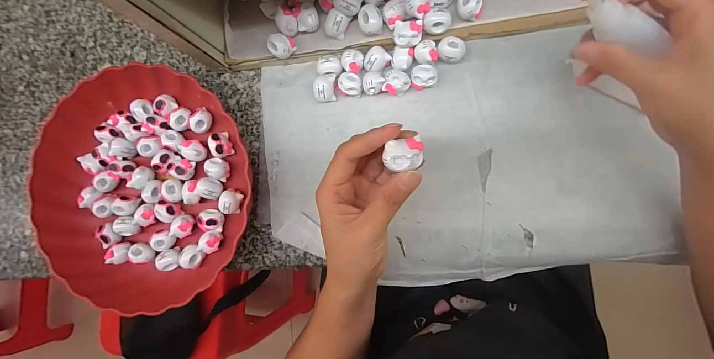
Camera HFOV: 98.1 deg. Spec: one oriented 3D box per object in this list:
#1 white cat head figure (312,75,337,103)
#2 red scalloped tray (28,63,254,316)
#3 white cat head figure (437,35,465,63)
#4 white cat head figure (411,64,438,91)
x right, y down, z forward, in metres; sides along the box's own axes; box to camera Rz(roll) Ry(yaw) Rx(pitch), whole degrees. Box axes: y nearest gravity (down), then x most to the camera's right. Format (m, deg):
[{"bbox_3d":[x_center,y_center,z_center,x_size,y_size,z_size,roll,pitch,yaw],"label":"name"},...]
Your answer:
[{"bbox_3d":[-0.032,-0.091,0.312,0.020,0.018,0.026,1,89,9],"label":"white cat head figure"},{"bbox_3d":[-0.222,0.009,0.331,0.238,0.047,0.247,-32,84,7],"label":"red scalloped tray"},{"bbox_3d":[0.088,-0.121,0.291,0.023,0.017,0.023,-5,88,9],"label":"white cat head figure"},{"bbox_3d":[0.064,-0.098,0.296,0.024,0.017,0.021,-6,88,9],"label":"white cat head figure"}]

